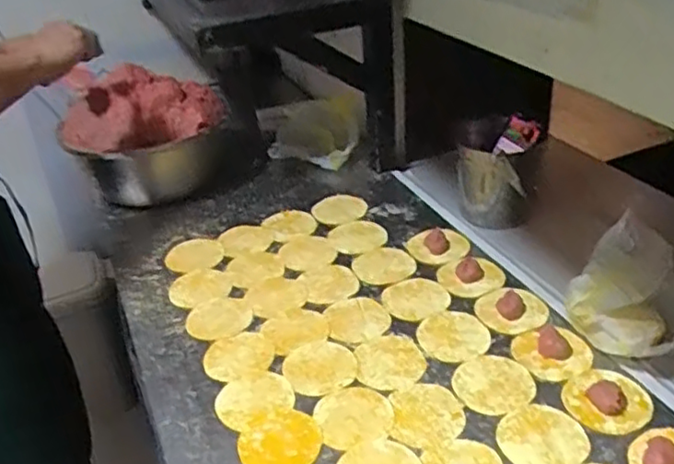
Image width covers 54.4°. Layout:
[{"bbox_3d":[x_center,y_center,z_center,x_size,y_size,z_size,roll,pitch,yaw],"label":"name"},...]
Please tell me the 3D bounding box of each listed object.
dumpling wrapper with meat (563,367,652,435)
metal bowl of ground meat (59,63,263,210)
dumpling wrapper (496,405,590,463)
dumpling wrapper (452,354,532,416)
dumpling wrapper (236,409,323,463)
[{"bbox_3d":[0.282,0.168,0.681,0.081,0.016,0.091,14,37,26],"label":"dumpling wrapper with meat"},{"bbox_3d":[-0.322,-0.166,1.114,0.245,0.208,0.254,-17,35,-20],"label":"metal bowl of ground meat"},{"bbox_3d":[0.203,0.204,0.648,0.084,0.004,0.079,-3,32,2],"label":"dumpling wrapper"},{"bbox_3d":[0.171,0.166,0.715,0.083,0.004,0.080,-4,34,3],"label":"dumpling wrapper"},{"bbox_3d":[-0.055,0.217,0.666,0.083,0.004,0.071,-20,36,-23],"label":"dumpling wrapper"}]

